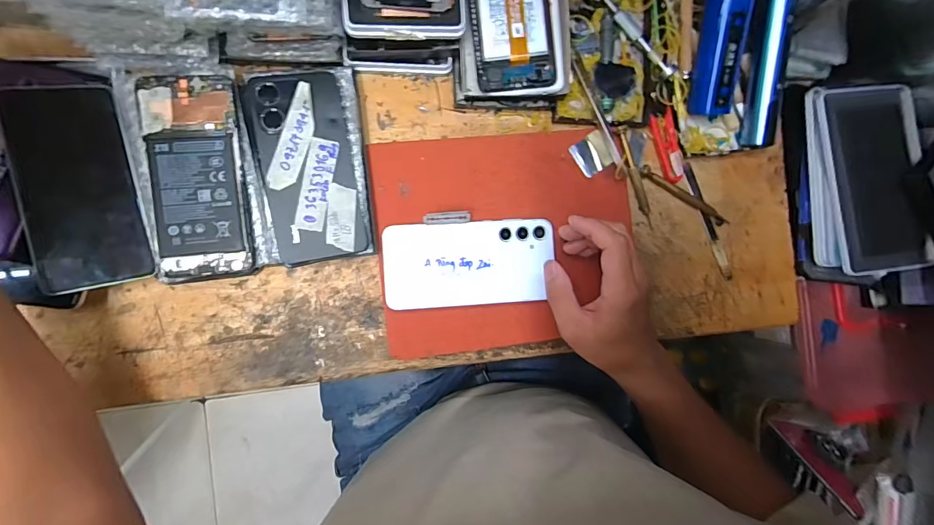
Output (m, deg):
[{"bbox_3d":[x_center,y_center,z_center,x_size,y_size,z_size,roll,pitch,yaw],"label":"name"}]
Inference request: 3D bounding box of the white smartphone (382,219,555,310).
[{"bbox_3d":[0.003,0.001,0.389,0.156,0.009,0.076,-5,94,-7],"label":"white smartphone"}]

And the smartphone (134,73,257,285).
[{"bbox_3d":[-0.223,-0.069,0.347,0.073,0.007,0.166,-6,94,-12],"label":"smartphone"}]

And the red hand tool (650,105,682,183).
[{"bbox_3d":[0.203,-0.116,0.425,0.021,0.009,0.071,-15,92,-8],"label":"red hand tool"}]

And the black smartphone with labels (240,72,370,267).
[{"bbox_3d":[-0.136,-0.080,0.360,0.076,0.013,0.157,-12,93,-13],"label":"black smartphone with labels"}]

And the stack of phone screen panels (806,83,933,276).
[{"bbox_3d":[0.396,-0.084,0.419,0.103,0.028,0.183,-5,87,-1],"label":"stack of phone screen panels"}]

